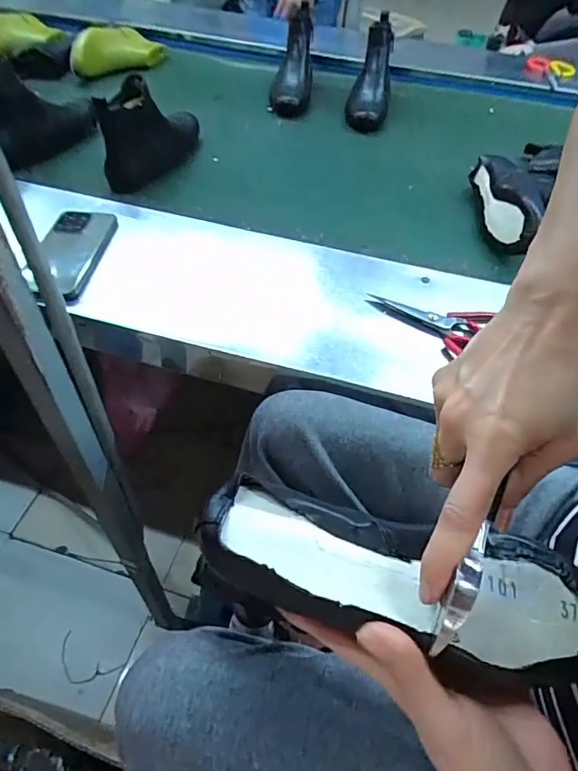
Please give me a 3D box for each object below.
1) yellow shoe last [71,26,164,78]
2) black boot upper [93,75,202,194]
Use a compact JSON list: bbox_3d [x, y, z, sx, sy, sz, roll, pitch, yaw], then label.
[{"bbox_3d":[-0.388,-0.755,1.086,0.227,0.081,0.085,-30,59,-28],"label":"yellow shoe last"},{"bbox_3d":[-0.216,-0.427,0.815,0.070,0.146,0.255,18,52,10],"label":"black boot upper"}]

